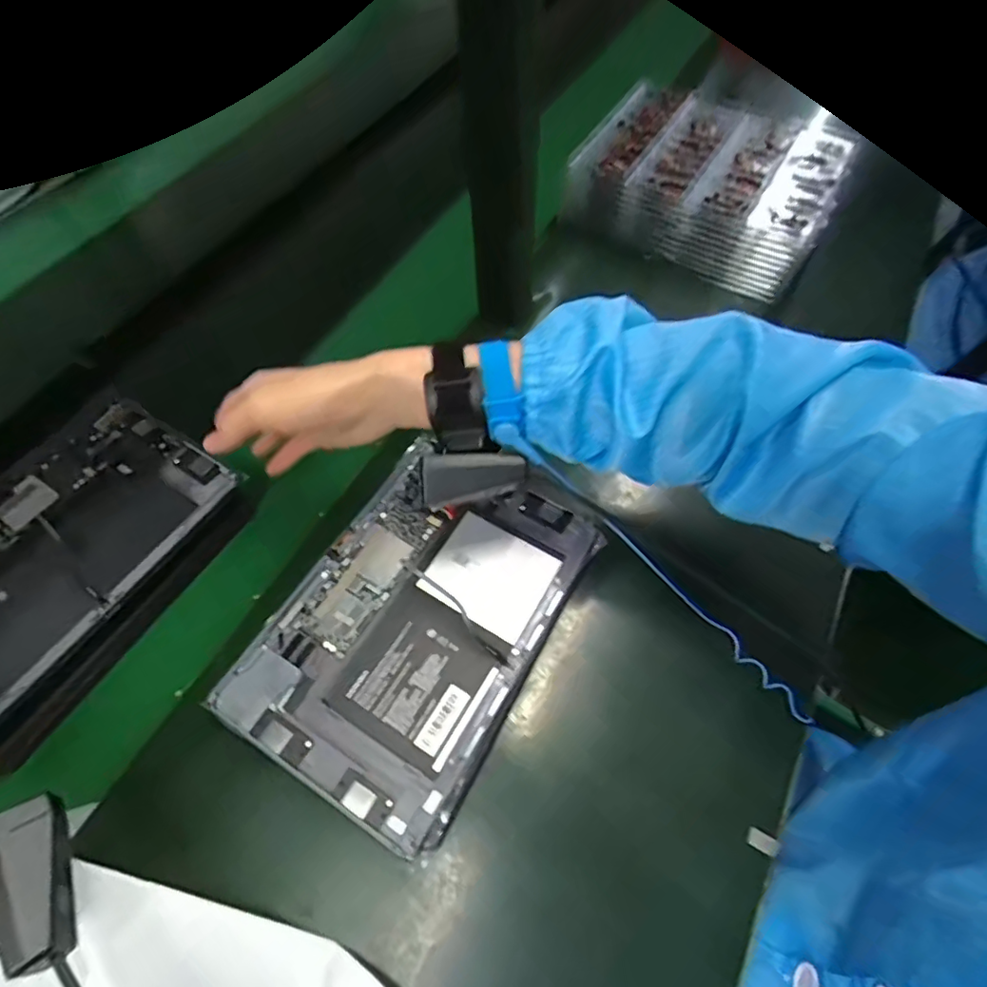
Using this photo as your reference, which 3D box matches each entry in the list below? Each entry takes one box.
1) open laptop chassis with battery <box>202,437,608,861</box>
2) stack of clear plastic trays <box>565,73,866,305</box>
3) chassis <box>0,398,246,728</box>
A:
[{"bbox_3d":[-0.050,0.082,0.395,0.170,0.013,0.250,28,64,14],"label":"open laptop chassis with battery"},{"bbox_3d":[0.228,-0.333,0.587,0.251,0.093,0.175,30,65,21],"label":"stack of clear plastic trays"},{"bbox_3d":[-0.335,0.041,0.415,0.167,0.015,0.247,26,63,20],"label":"chassis"}]

